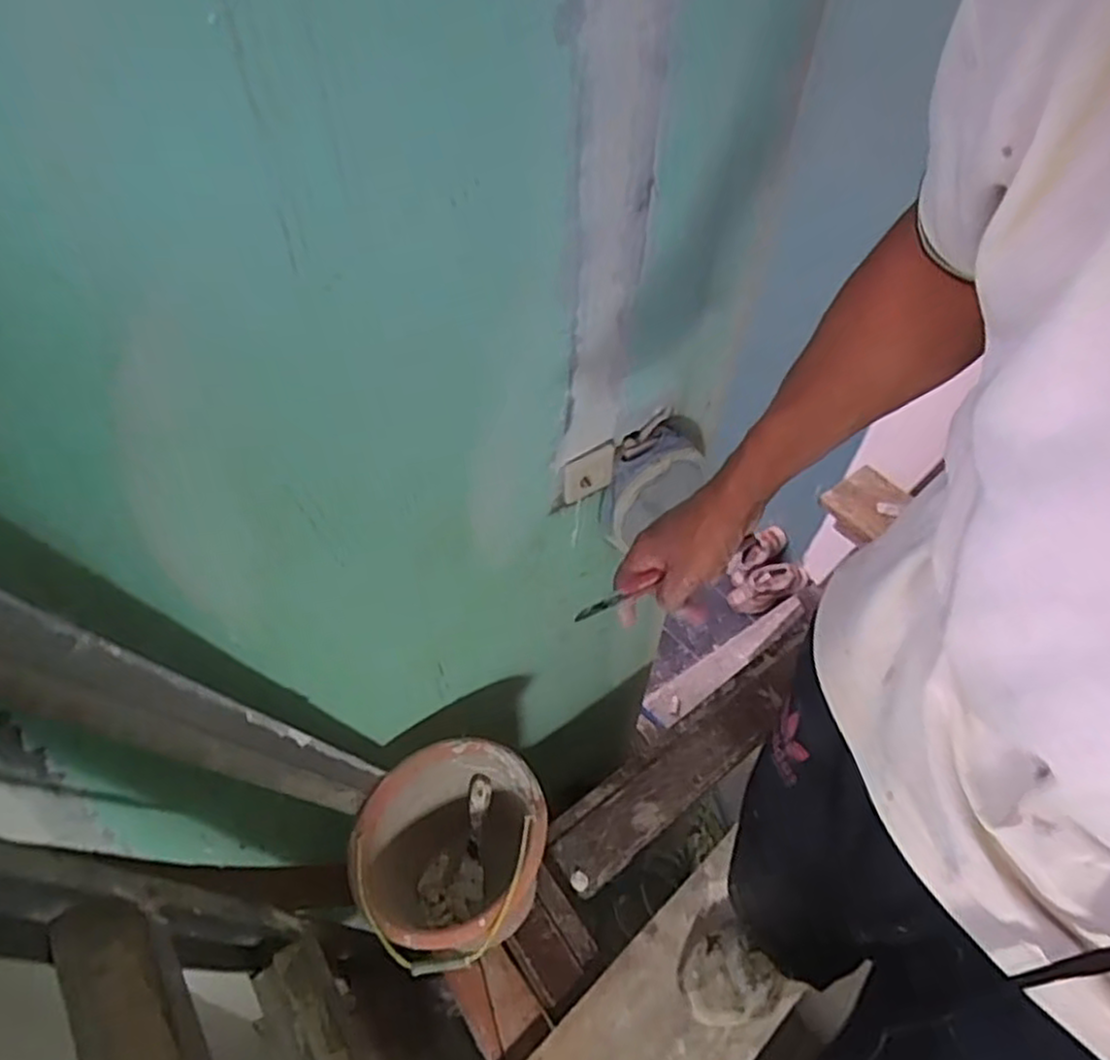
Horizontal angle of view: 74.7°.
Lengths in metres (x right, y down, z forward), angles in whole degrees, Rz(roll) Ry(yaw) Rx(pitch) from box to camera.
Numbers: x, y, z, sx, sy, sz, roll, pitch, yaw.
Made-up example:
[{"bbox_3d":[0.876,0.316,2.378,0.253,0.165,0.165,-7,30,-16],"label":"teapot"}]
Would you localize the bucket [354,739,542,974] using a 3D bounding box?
[{"bbox_3d":[-0.154,0.486,1.098,0.270,0.223,0.290,1,49,-1],"label":"bucket"}]

